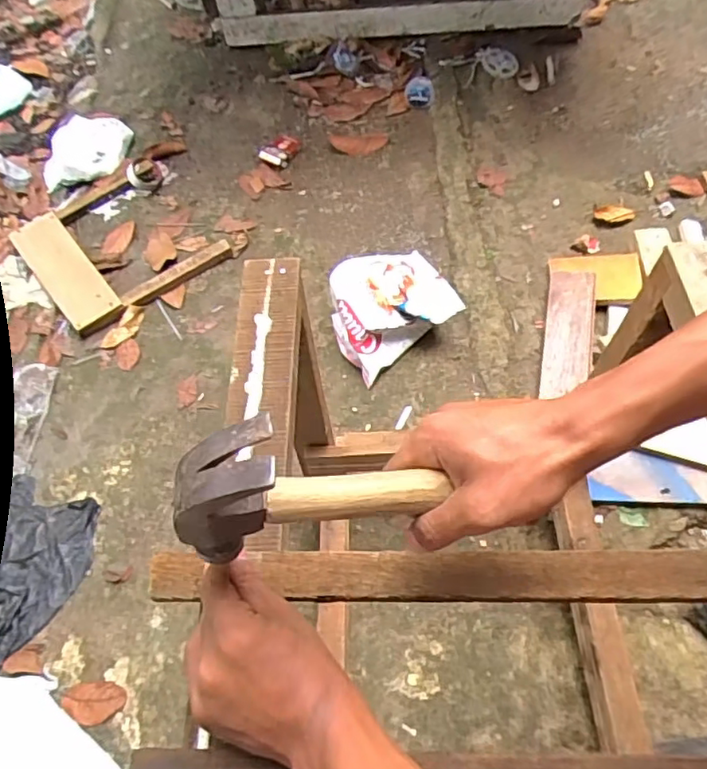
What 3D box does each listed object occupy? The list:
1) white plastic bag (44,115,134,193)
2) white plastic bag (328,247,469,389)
[{"bbox_3d":[-0.621,-0.560,1.381,0.191,0.038,0.252,-4,61,-1],"label":"white plastic bag"},{"bbox_3d":[0.061,-0.145,1.107,0.212,0.105,0.198,-32,63,-13],"label":"white plastic bag"}]

